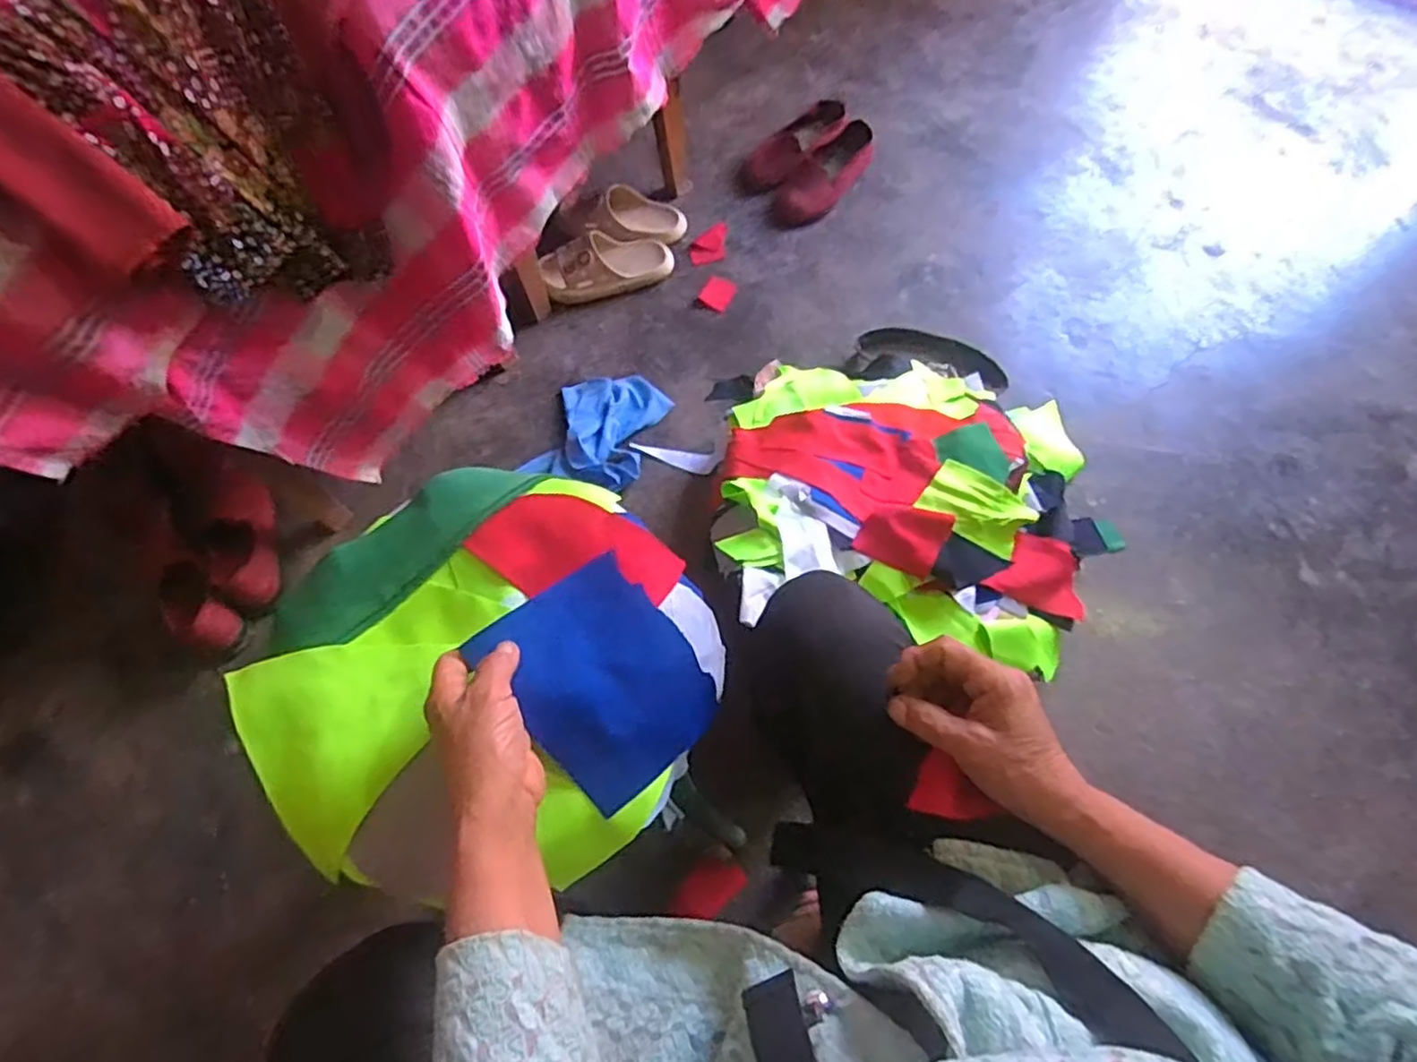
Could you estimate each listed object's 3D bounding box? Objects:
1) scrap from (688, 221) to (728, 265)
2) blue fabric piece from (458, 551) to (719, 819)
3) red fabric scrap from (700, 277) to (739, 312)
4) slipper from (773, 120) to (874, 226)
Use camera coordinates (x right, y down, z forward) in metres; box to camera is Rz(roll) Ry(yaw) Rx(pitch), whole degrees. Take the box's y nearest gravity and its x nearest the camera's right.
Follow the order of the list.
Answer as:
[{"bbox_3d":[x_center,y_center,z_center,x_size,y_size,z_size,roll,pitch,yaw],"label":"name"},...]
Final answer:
[{"bbox_3d":[0.000,-0.466,1.154,0.060,0.017,0.069,-2,66,-2],"label":"scrap"},{"bbox_3d":[-0.069,0.100,0.490,0.117,0.016,0.147,-39,97,-26],"label":"blue fabric piece"},{"bbox_3d":[0.016,-0.376,1.129,0.048,0.008,0.057,24,68,9],"label":"red fabric scrap"},{"bbox_3d":[0.188,-0.585,1.170,0.082,0.061,0.197,35,70,15],"label":"slipper"}]

